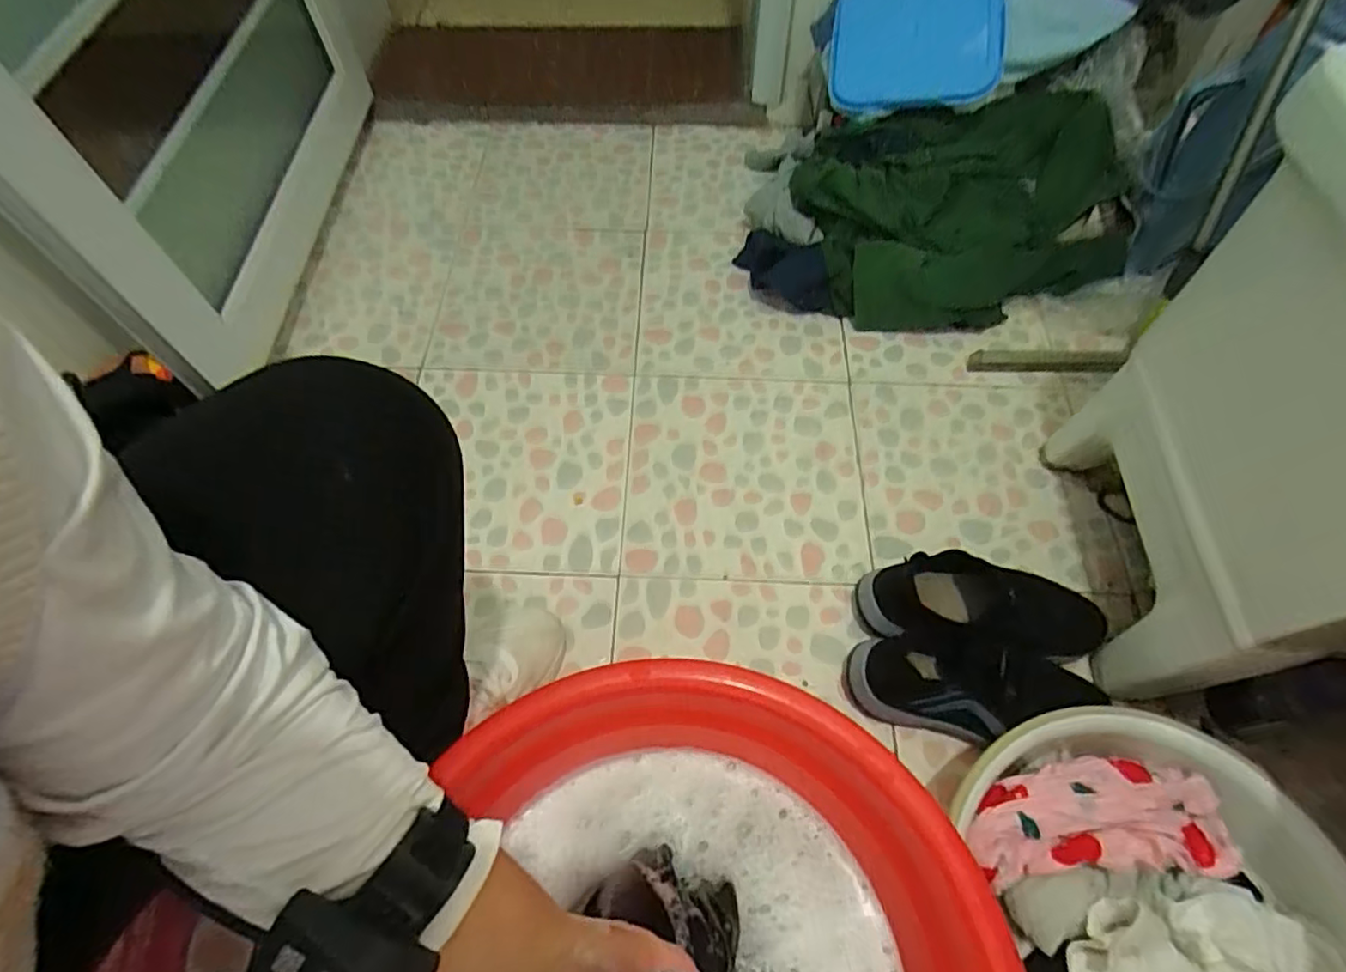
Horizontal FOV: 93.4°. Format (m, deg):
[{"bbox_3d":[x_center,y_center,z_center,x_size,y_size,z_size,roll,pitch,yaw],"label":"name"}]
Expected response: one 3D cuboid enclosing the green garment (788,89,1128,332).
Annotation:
[{"bbox_3d":[0.428,-0.402,0.926,0.466,0.165,0.311,-13,61,-8],"label":"green garment"}]

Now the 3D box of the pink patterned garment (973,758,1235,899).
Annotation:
[{"bbox_3d":[0.340,0.268,0.513,0.206,0.040,0.089,-4,61,-2],"label":"pink patterned garment"}]

